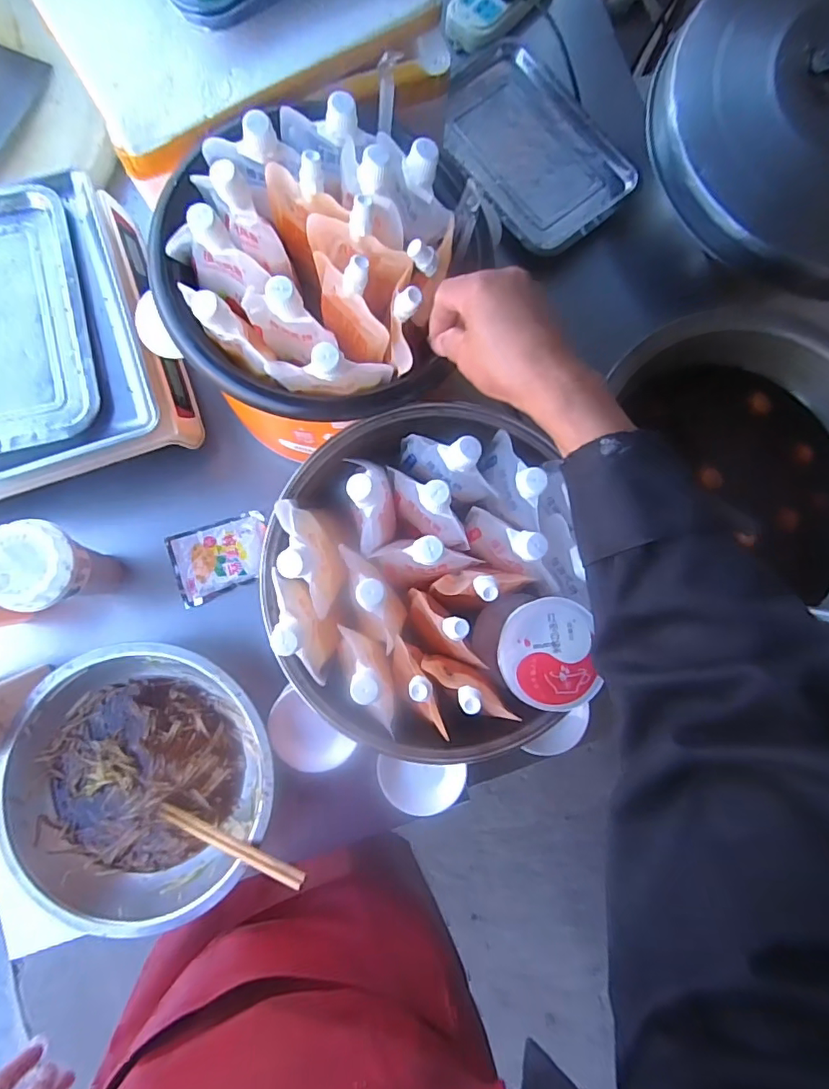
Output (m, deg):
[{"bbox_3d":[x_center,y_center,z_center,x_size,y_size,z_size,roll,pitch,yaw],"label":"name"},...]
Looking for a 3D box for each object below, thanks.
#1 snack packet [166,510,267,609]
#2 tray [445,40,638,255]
[{"bbox_3d":[-0.233,0.015,0.661,0.116,0.015,0.085,-19,85,-8],"label":"snack packet"},{"bbox_3d":[0.155,-0.539,0.744,0.197,0.029,0.281,-38,88,-9],"label":"tray"}]

